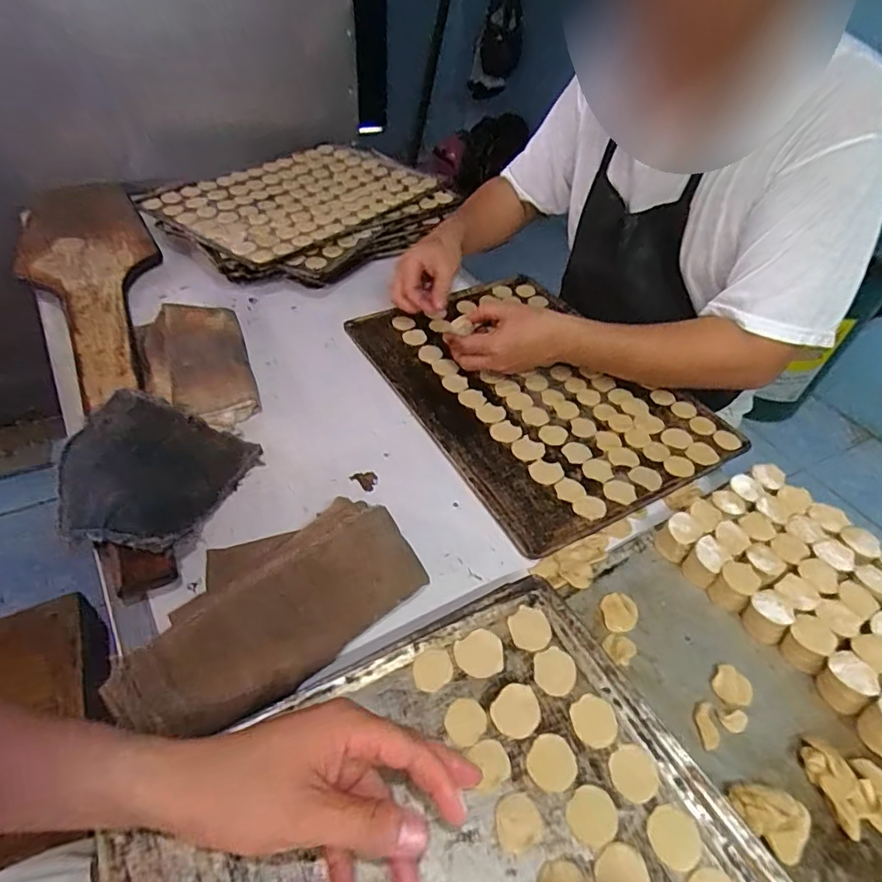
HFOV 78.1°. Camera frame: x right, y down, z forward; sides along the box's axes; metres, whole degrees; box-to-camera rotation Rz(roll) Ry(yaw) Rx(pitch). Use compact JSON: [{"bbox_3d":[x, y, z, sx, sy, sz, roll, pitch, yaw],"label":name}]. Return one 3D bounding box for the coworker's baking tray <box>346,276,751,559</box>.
[{"bbox_3d":[0.113,-0.077,0.707,0.322,0.015,0.440,-18,49,-23],"label":"coworker's baking tray"}]

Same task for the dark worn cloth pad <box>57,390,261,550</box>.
[{"bbox_3d":[-0.290,0.028,0.534,0.163,0.037,0.178,21,36,2],"label":"dark worn cloth pad"}]

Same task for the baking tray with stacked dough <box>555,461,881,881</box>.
[{"bbox_3d":[0.333,0.220,0.403,0.316,0.048,0.441,-22,51,-25],"label":"baking tray with stacked dough"}]

